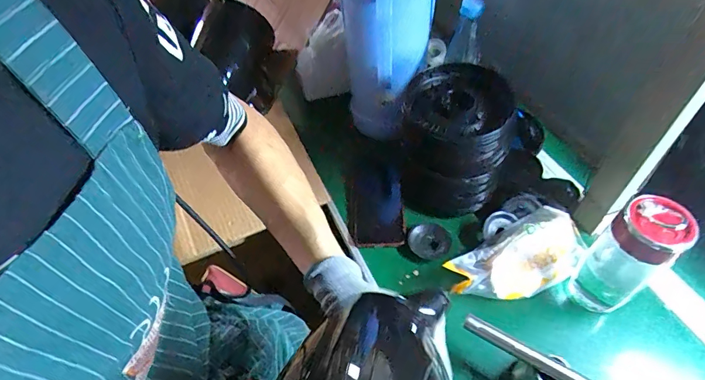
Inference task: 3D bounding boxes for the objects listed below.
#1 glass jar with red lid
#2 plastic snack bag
[{"bbox_3d":[0.317,0.082,0.484,0.064,0.177,0.059,-2,51,2],"label":"glass jar with red lid"},{"bbox_3d":[0.224,0.092,0.553,0.198,0.060,0.094,-27,54,-18],"label":"plastic snack bag"}]

